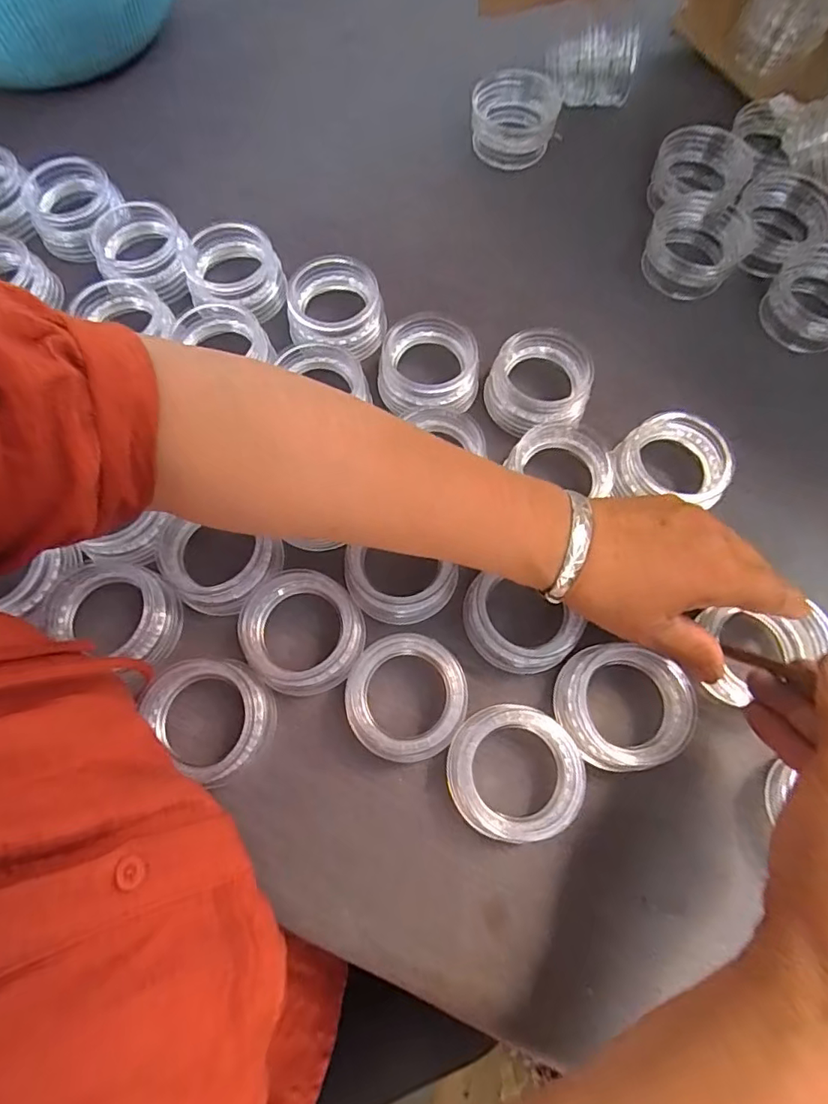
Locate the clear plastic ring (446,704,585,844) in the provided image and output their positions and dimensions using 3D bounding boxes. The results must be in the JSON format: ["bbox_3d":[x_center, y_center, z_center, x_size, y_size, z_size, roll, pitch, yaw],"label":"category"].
[{"bbox_3d":[0.052,0.116,0.286,0.067,0.021,0.068,0,71,-1],"label":"clear plastic ring"}]

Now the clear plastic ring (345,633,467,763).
[{"bbox_3d":[-0.004,0.080,0.294,0.061,0.027,0.066,0,71,-1],"label":"clear plastic ring"}]

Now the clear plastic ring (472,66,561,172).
[{"bbox_3d":[0.080,-0.349,0.436,0.067,0.031,0.064,10,72,3],"label":"clear plastic ring"}]

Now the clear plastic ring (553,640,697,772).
[{"bbox_3d":[0.112,0.085,0.293,0.071,0.029,0.062,13,72,4],"label":"clear plastic ring"}]

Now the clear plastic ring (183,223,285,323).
[{"bbox_3d":[-0.125,-0.193,0.378,0.063,0.032,0.056,-12,72,-5],"label":"clear plastic ring"}]

